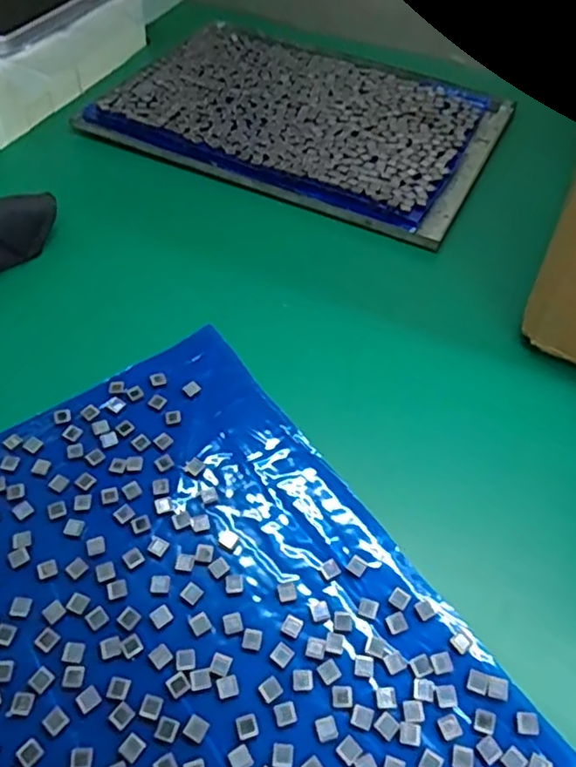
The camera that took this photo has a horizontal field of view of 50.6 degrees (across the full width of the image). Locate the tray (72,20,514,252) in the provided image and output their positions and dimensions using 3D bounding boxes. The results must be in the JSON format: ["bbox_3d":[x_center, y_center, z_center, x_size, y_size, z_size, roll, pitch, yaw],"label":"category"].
[{"bbox_3d":[0.012,-0.179,0.408,0.238,0.016,0.172,22,56,13],"label":"tray"}]

